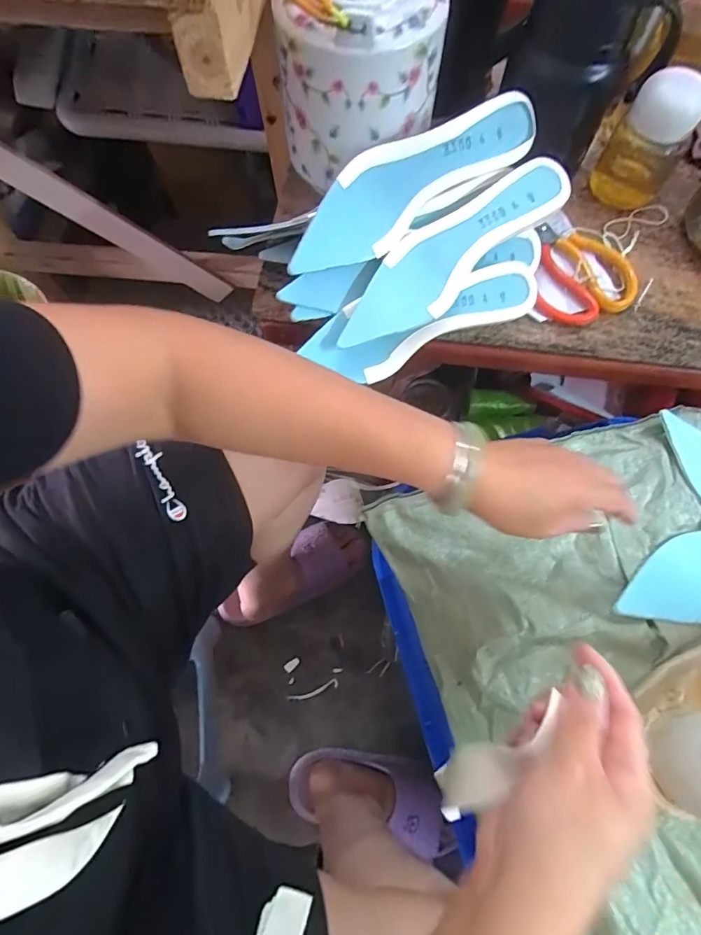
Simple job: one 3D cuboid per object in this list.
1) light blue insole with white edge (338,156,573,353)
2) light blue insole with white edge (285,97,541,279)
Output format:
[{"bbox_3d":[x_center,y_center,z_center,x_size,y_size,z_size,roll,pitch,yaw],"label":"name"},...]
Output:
[{"bbox_3d":[0.093,-0.199,0.437,0.251,0.022,0.070,-38,73,1],"label":"light blue insole with white edge"},{"bbox_3d":[0.050,-0.254,0.411,0.247,0.029,0.073,-35,115,2],"label":"light blue insole with white edge"}]

